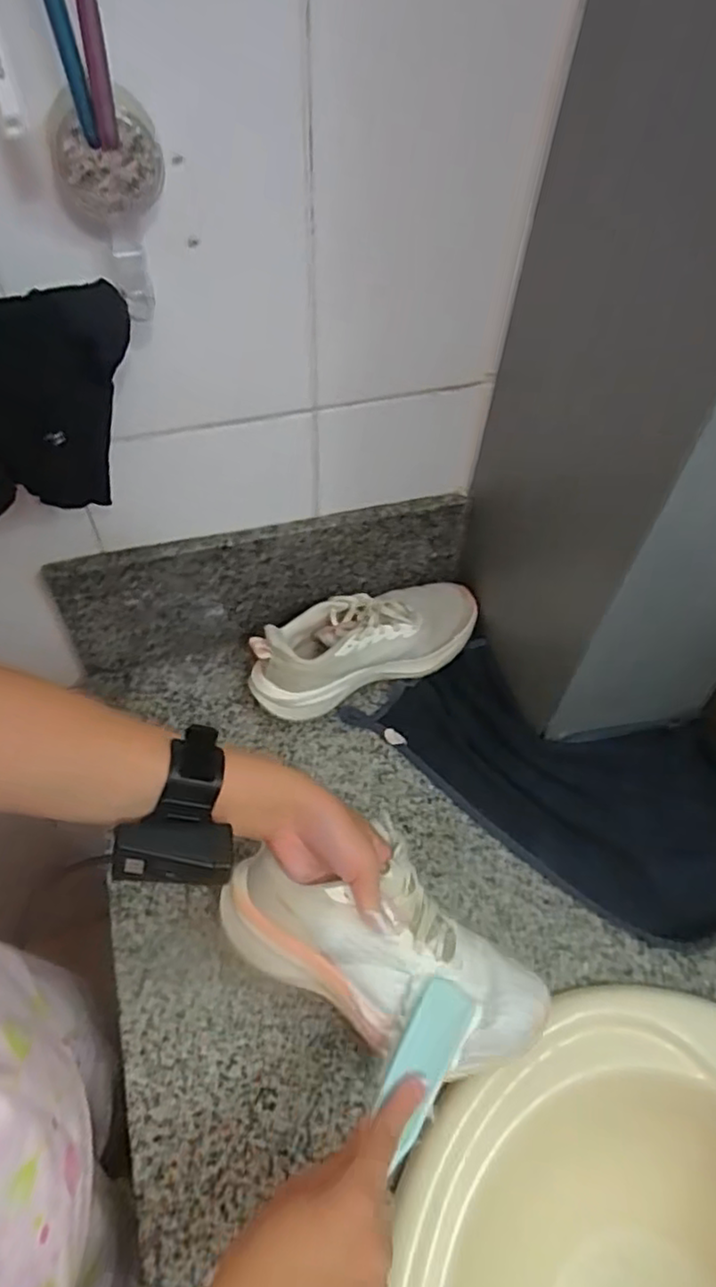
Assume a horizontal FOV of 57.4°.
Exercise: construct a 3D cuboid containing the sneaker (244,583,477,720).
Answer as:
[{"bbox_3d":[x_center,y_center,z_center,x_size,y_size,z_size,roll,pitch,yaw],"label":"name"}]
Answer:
[{"bbox_3d":[0.011,-0.003,0.663,0.245,0.088,0.091,-27,60,-18],"label":"sneaker"}]

